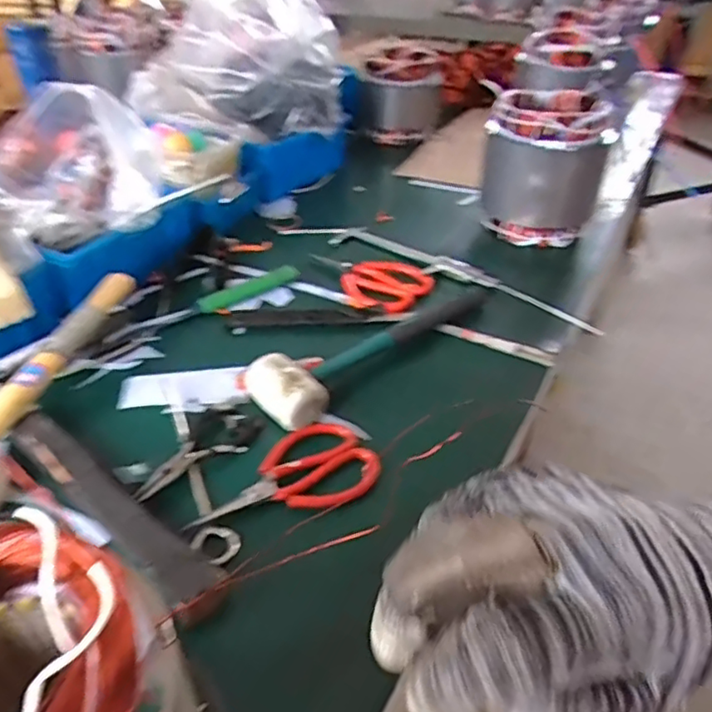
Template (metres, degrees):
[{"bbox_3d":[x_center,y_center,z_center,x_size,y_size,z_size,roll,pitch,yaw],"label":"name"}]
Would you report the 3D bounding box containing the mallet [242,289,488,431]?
[{"bbox_3d":[0.028,-0.020,0.640,0.290,0.041,0.077,-29,46,-31],"label":"mallet"}]

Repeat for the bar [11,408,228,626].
[{"bbox_3d":[-0.193,0.110,0.488,0.272,0.014,0.038,29,51,33],"label":"bar"}]

